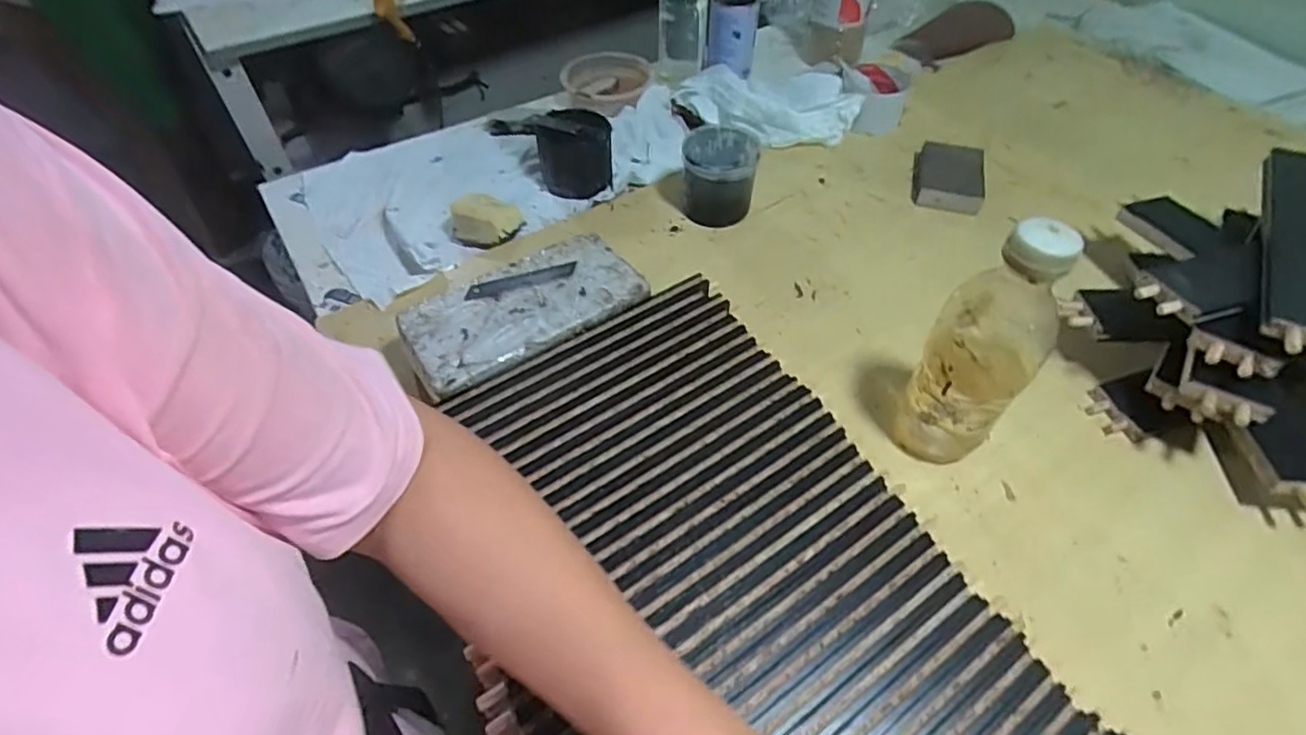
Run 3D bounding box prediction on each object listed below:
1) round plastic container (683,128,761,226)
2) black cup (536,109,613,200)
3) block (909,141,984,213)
[{"bbox_3d":[0.074,-0.210,0.718,0.082,0.079,0.084,0,51,0],"label":"round plastic container"},{"bbox_3d":[-0.093,-0.256,0.763,0.085,0.071,0.082,-8,51,-6],"label":"black cup"},{"bbox_3d":[0.349,-0.229,0.760,0.078,0.024,0.110,13,52,11],"label":"block"}]

